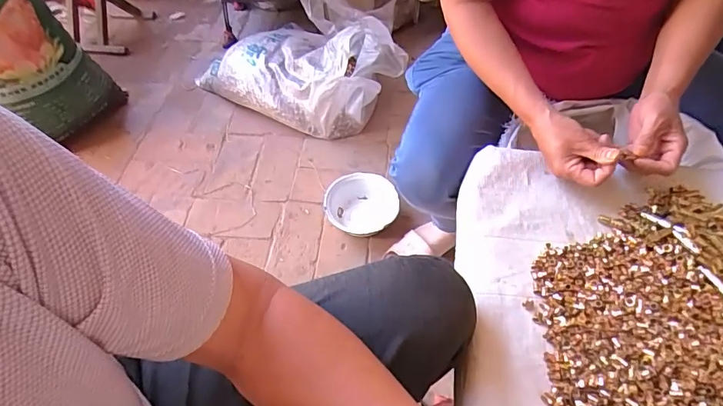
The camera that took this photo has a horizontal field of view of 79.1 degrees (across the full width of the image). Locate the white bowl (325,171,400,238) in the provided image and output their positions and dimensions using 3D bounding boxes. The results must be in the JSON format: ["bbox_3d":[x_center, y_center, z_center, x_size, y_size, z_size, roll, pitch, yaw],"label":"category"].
[{"bbox_3d":[0.001,0.003,1.054,0.165,0.061,0.149,9,55,8],"label":"white bowl"}]

